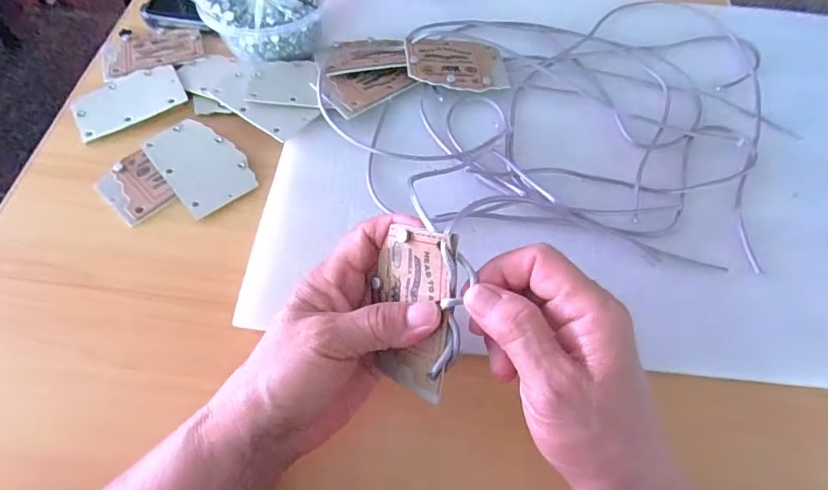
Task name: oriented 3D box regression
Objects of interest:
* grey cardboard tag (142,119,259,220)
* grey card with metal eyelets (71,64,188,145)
[{"bbox_3d":[-0.162,-0.062,0.357,0.054,0.004,0.084,-37,72,-18],"label":"grey cardboard tag"},{"bbox_3d":[-0.234,-0.119,0.385,0.084,0.004,0.053,-29,64,-14],"label":"grey card with metal eyelets"}]

